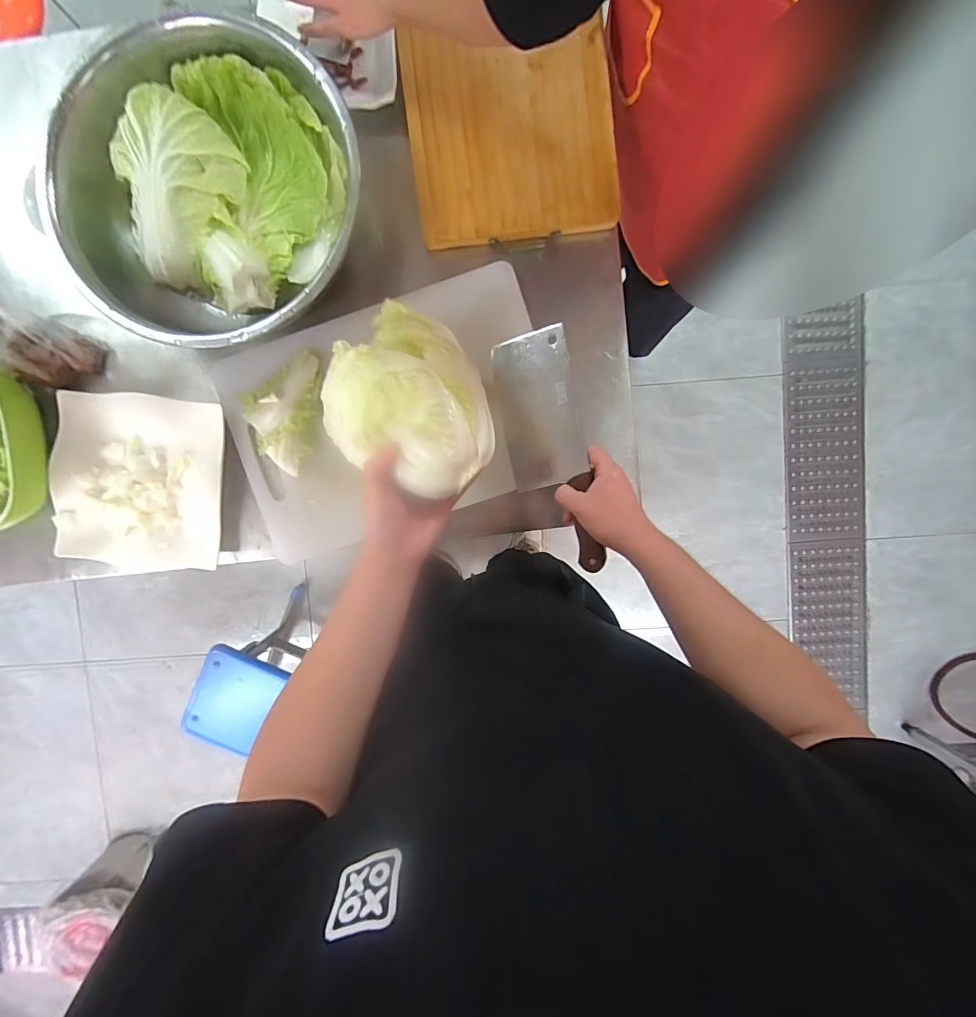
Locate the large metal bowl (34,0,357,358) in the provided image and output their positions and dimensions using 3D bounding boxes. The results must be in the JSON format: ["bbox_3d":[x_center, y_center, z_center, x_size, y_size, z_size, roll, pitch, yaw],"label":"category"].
[{"bbox_3d":[-0.346,-0.395,0.580,0.372,0.111,0.364,0,94,1],"label":"large metal bowl"}]

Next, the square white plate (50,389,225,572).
[{"bbox_3d":[-0.511,-0.039,0.647,0.243,0.023,0.247,6,94,0],"label":"square white plate"}]

